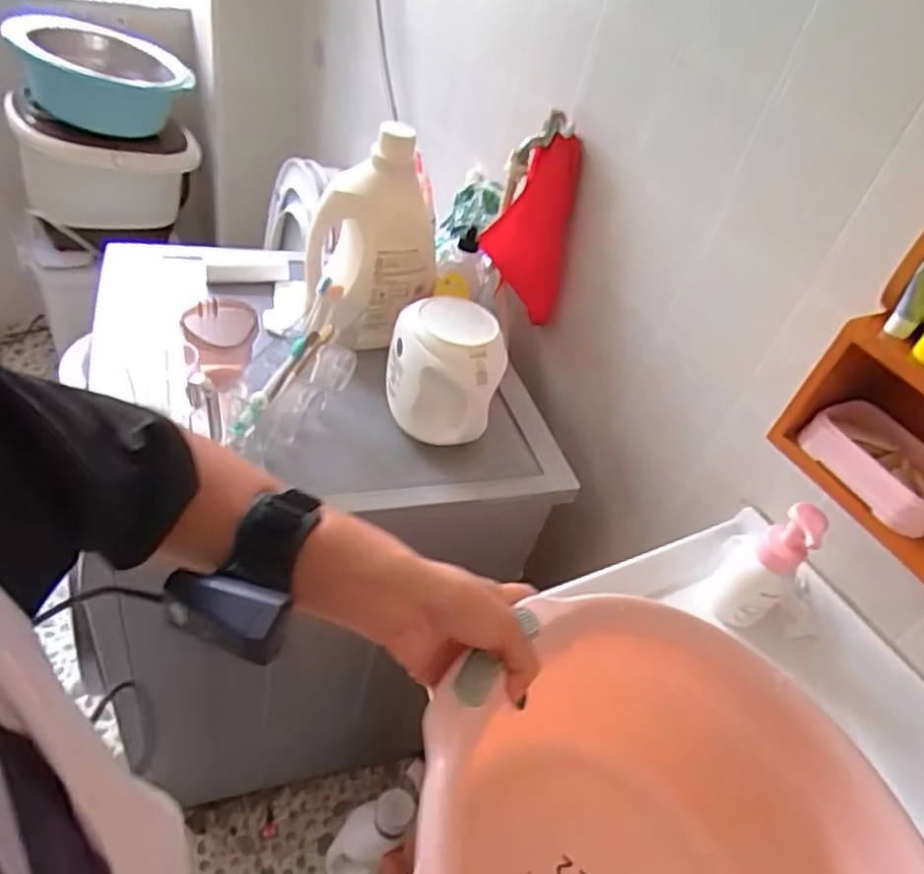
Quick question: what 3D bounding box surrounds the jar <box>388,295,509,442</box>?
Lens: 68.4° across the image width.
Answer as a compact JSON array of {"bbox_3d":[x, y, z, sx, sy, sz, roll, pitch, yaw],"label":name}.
[{"bbox_3d":[-0.024,-0.083,0.889,0.141,0.162,0.135,3,44,-3],"label":"jar"}]

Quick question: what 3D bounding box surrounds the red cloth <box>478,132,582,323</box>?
[{"bbox_3d":[0.100,-0.310,1.040,0.125,0.291,0.034,4,43,-1],"label":"red cloth"}]

